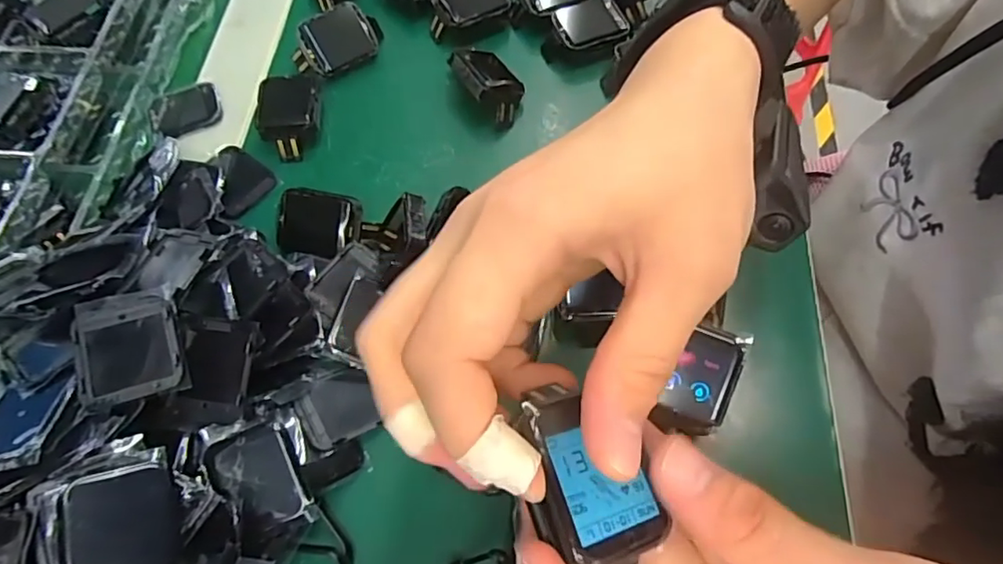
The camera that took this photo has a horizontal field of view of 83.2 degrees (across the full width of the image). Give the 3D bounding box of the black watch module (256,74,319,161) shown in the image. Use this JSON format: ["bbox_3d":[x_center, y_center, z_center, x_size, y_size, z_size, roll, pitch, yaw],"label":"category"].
[{"bbox_3d":[-0.115,-0.091,0.310,0.031,0.019,0.046,-6,65,-1],"label":"black watch module"}]

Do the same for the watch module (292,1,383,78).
[{"bbox_3d":[-0.094,-0.141,0.331,0.052,0.015,0.033,-34,101,-17],"label":"watch module"}]

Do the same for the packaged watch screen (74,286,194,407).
[{"bbox_3d":[-0.138,0.024,0.211,0.033,0.006,0.043,-15,66,-19],"label":"packaged watch screen"}]

